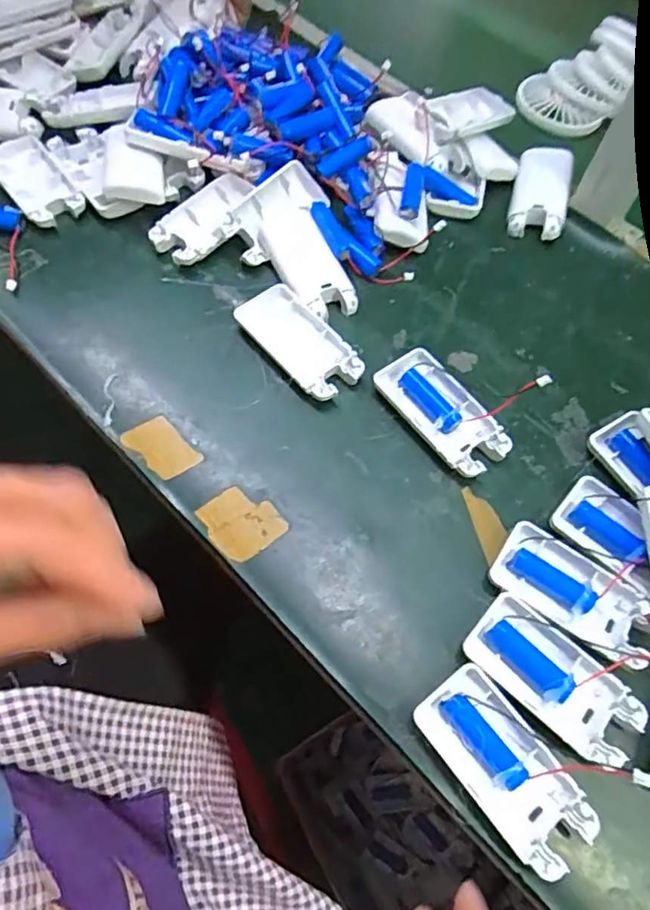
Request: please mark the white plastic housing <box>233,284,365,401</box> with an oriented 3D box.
[{"bbox_3d":[-0.017,-0.078,0.410,0.046,0.011,0.094,-40,73,-23],"label":"white plastic housing"}]

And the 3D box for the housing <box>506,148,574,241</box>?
[{"bbox_3d":[0.179,-0.217,0.490,0.044,0.023,0.080,16,62,2],"label":"housing"}]

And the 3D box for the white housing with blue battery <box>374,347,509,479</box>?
[{"bbox_3d":[0.077,-0.028,0.387,0.045,0.011,0.093,-34,71,-21],"label":"white housing with blue battery"}]

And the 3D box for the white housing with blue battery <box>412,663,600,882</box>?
[{"bbox_3d":[0.090,0.157,0.299,0.045,0.015,0.093,-34,71,-21],"label":"white housing with blue battery"}]

